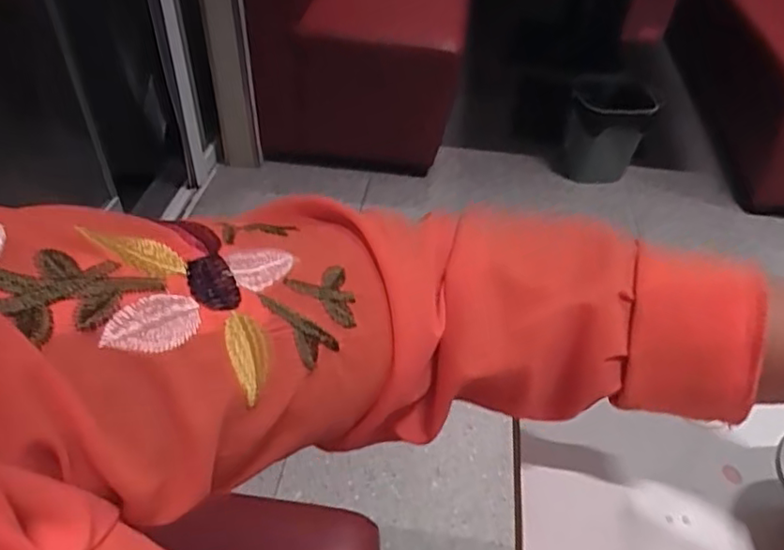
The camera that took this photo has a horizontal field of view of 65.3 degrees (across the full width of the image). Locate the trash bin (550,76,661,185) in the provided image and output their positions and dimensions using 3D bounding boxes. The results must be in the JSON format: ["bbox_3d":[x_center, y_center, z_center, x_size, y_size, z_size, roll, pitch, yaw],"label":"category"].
[{"bbox_3d":[0.574,-0.385,1.678,0.219,0.300,0.205,14,45,10],"label":"trash bin"}]

